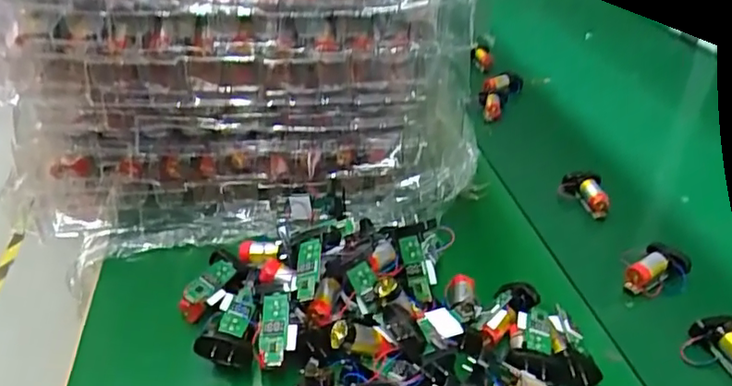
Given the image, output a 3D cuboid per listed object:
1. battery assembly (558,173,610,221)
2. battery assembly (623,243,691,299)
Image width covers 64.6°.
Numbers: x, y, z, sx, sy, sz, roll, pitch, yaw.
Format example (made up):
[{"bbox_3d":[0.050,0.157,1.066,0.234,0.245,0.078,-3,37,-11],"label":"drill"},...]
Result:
[{"bbox_3d":[0.194,0.002,0.513,0.032,0.019,0.046,1,34,2],"label":"battery assembly"},{"bbox_3d":[0.216,0.060,0.428,0.049,0.024,0.031,-26,42,-32],"label":"battery assembly"}]

